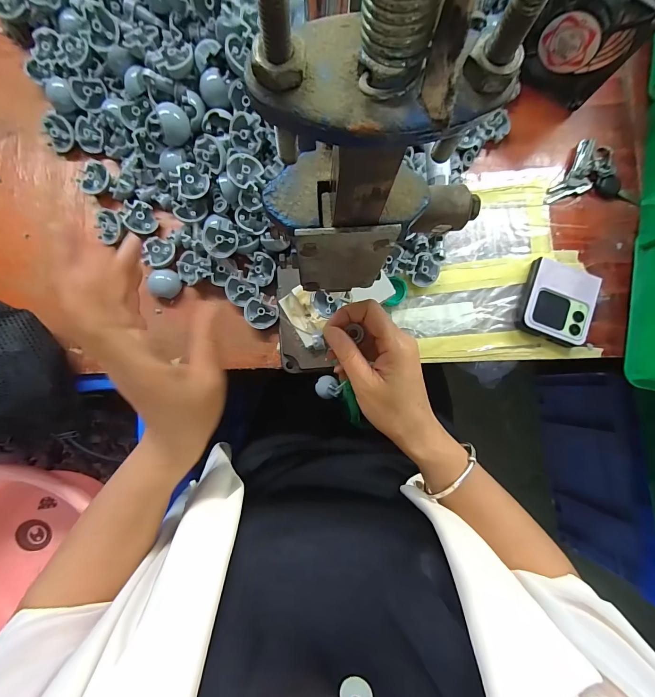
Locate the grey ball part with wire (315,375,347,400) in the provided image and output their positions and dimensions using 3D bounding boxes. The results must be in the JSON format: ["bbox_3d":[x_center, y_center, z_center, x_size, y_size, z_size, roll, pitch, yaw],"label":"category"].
[{"bbox_3d":[0.001,0.041,0.345,0.025,0.020,0.023,0,83,-2],"label":"grey ball part with wire"}]

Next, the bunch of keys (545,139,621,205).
[{"bbox_3d":[0.314,-0.220,0.411,0.090,0.016,0.071,-5,83,-3],"label":"bunch of keys"}]

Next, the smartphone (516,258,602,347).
[{"bbox_3d":[0.266,-0.054,0.388,0.077,0.021,0.087,22,82,1],"label":"smartphone"}]

